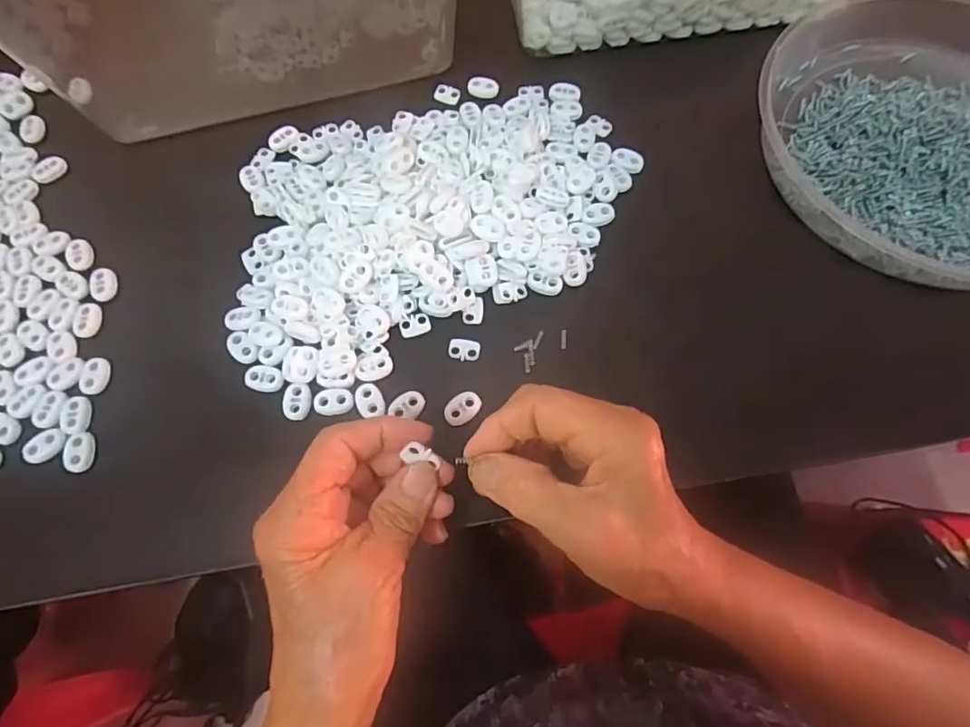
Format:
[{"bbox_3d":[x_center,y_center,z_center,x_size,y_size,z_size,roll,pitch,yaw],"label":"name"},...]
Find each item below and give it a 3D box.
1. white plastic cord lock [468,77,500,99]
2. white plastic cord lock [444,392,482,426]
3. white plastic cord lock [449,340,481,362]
[{"bbox_3d":[-0.001,-0.202,0.392,0.023,0.008,0.013,-1,70,1],"label":"white plastic cord lock"},{"bbox_3d":[-0.013,0.025,0.306,0.015,0.004,0.023,42,76,15],"label":"white plastic cord lock"},{"bbox_3d":[-0.012,-0.008,0.323,0.019,0.004,0.013,8,70,4],"label":"white plastic cord lock"}]

